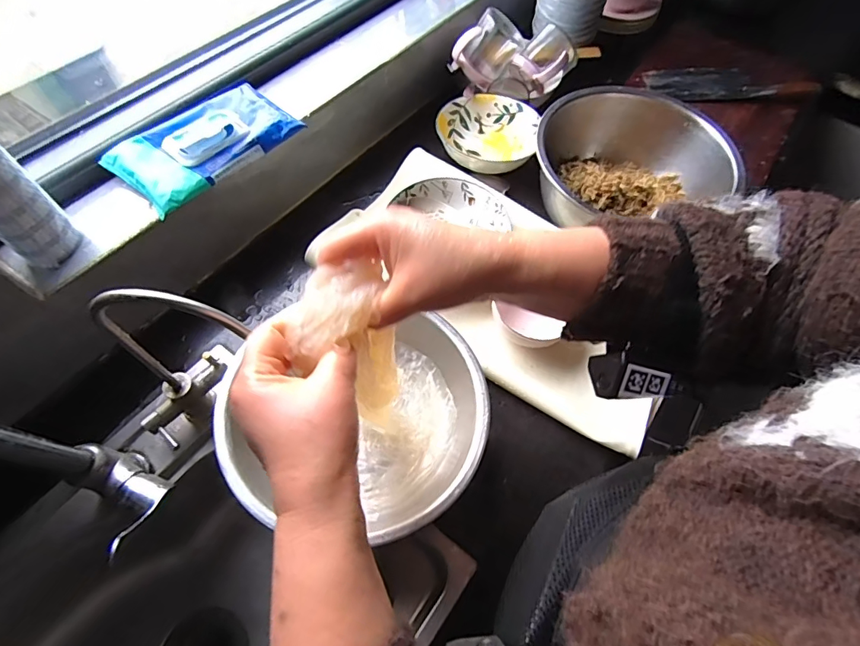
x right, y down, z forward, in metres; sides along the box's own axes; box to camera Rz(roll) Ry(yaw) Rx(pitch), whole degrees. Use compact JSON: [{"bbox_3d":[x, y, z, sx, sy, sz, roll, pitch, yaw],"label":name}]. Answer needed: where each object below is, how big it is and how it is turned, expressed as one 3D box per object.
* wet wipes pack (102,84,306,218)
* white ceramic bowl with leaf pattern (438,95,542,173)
[{"bbox_3d":[-0.284,-0.233,0.569,0.113,0.028,0.210,39,65,16],"label":"wet wipes pack"},{"bbox_3d":[0.095,-0.317,0.774,0.160,0.064,0.164,2,60,-3],"label":"white ceramic bowl with leaf pattern"}]

